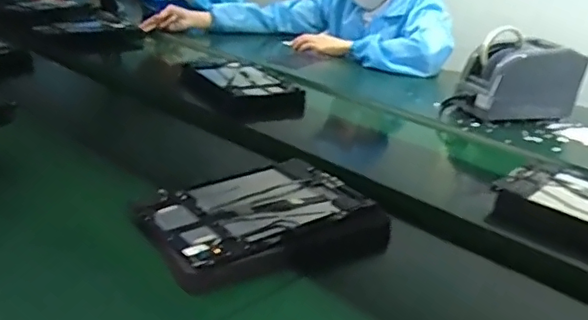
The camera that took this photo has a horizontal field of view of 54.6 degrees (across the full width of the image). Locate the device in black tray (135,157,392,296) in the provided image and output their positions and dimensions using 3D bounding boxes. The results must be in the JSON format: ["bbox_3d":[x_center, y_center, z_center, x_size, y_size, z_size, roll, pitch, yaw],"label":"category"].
[{"bbox_3d":[-0.042,0.071,0.649,0.265,0.044,0.178,-12,27,-37],"label":"device in black tray"}]

